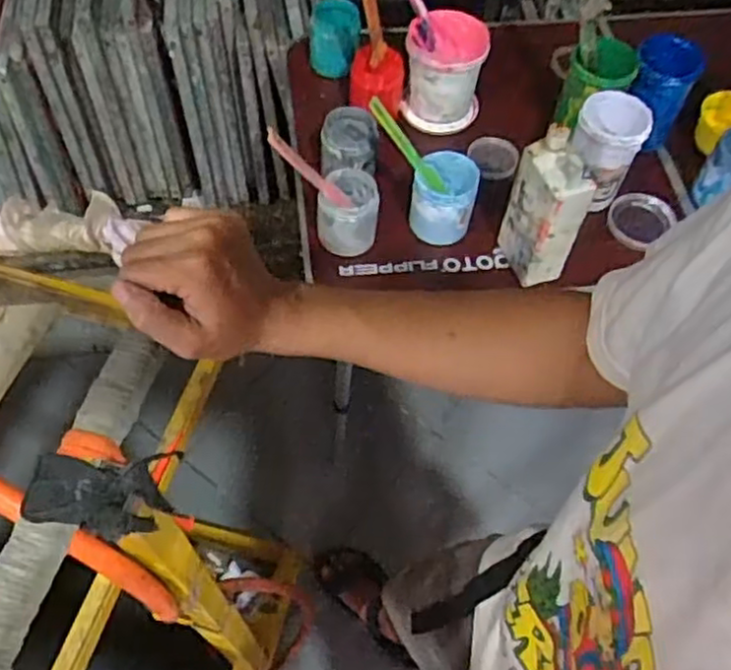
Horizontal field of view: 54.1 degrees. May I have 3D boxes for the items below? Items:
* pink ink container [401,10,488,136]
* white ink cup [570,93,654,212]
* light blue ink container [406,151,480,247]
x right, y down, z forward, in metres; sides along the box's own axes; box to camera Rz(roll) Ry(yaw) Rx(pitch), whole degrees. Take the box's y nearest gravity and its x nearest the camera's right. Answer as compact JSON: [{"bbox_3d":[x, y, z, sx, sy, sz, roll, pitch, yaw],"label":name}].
[{"bbox_3d":[0.127,-0.420,1.165,0.130,0.136,0.115,10,59,3],"label":"pink ink container"},{"bbox_3d":[0.340,-0.271,1.046,0.101,0.134,0.100,6,59,0],"label":"white ink cup"},{"bbox_3d":[0.113,-0.197,1.040,0.090,0.113,0.098,14,59,5],"label":"light blue ink container"}]

